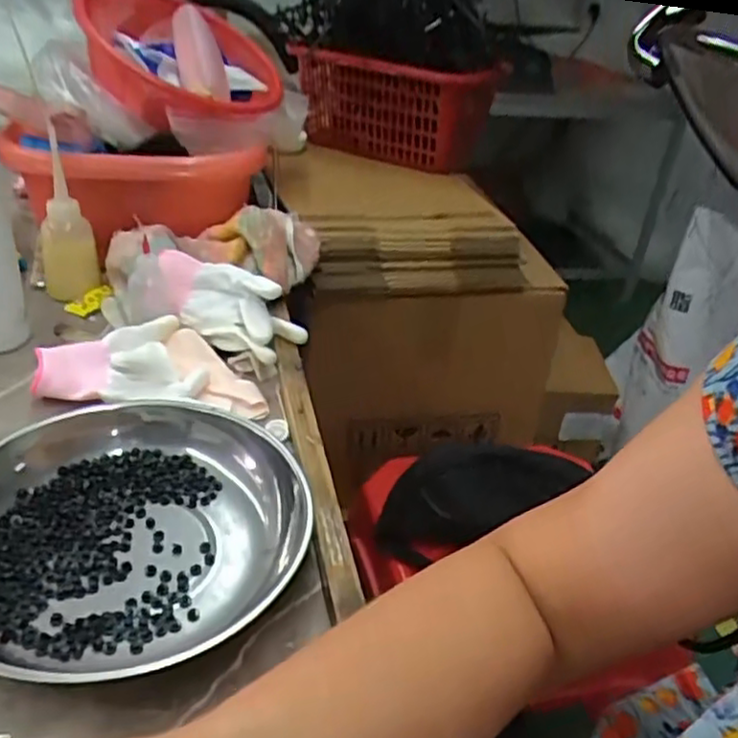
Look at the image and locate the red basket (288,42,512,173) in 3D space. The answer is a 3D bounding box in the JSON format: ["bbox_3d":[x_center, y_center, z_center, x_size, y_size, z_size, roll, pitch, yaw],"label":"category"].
[{"bbox_3d":[0.038,-0.369,0.990,0.220,0.126,0.164,22,35,24],"label":"red basket"}]

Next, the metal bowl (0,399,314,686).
[{"bbox_3d":[-0.152,0.095,0.439,0.210,0.057,0.208,4,31,-3],"label":"metal bowl"}]

